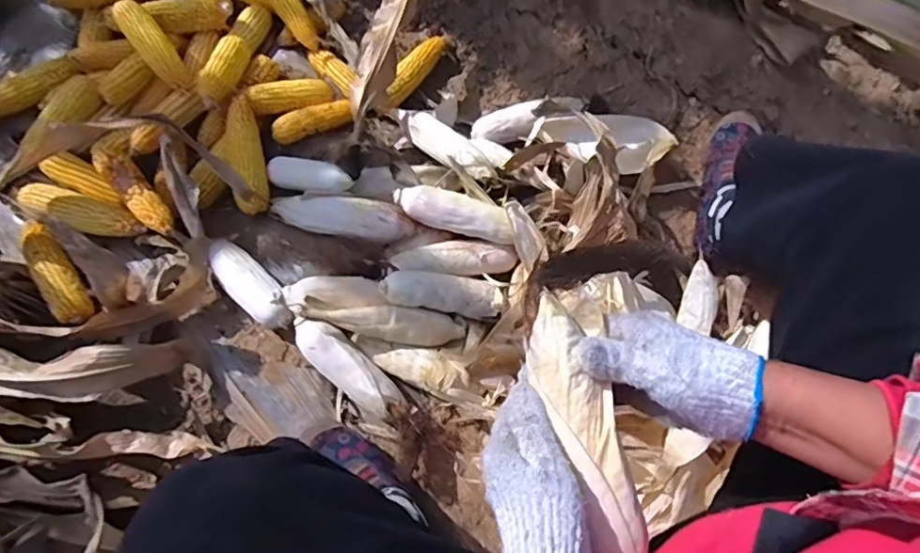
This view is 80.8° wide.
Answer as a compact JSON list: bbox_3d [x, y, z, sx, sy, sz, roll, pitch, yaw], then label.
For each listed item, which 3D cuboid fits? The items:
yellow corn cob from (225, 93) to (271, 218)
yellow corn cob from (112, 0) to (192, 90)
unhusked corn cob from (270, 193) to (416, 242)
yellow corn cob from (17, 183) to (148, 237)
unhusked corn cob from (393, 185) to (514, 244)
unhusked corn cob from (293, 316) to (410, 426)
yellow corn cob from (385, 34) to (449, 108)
[{"bbox_3d":[-0.341,-0.196,0.859,0.049,0.041,0.185,-10,85,-5],"label":"yellow corn cob"},{"bbox_3d":[-0.499,-0.375,0.877,0.054,0.048,0.186,-36,74,-14],"label":"yellow corn cob"},{"bbox_3d":[-0.184,-0.095,0.828,0.229,0.051,0.054,14,69,4],"label":"unhusked corn cob"},{"bbox_3d":[-0.586,-0.105,0.824,0.218,0.042,0.058,19,70,6],"label":"yellow corn cob"},{"bbox_3d":[-0.009,-0.096,0.793,0.182,0.042,0.051,14,69,4],"label":"unhusked corn cob"},{"bbox_3d":[-0.156,0.127,0.753,0.192,0.051,0.060,38,73,12],"label":"unhusked corn cob"},{"bbox_3d":[-0.081,-0.372,0.969,0.049,0.044,0.183,38,73,12],"label":"yellow corn cob"}]

